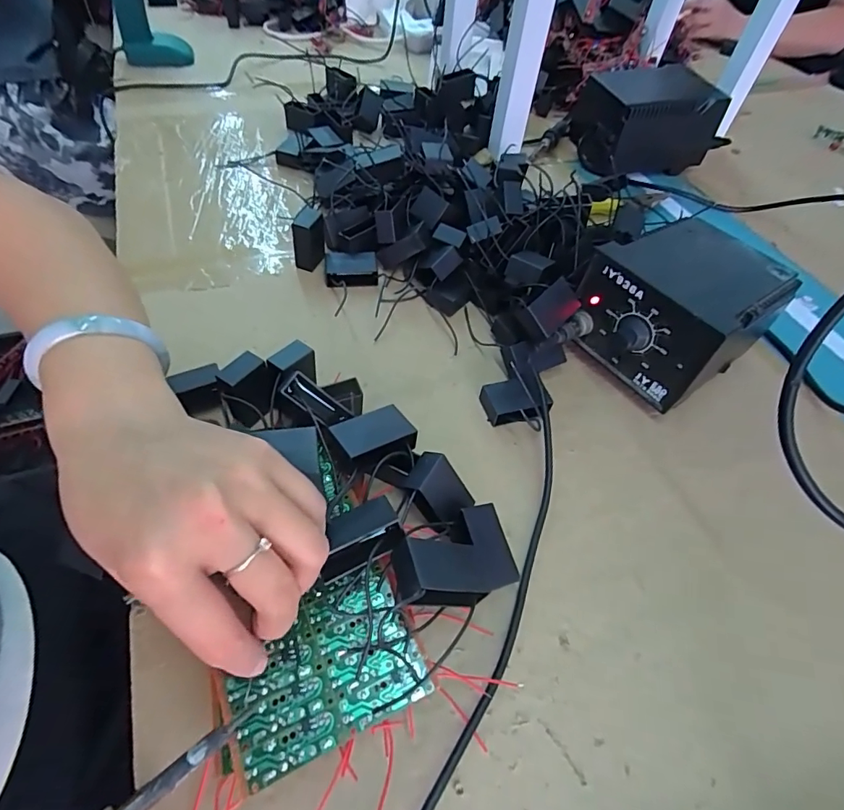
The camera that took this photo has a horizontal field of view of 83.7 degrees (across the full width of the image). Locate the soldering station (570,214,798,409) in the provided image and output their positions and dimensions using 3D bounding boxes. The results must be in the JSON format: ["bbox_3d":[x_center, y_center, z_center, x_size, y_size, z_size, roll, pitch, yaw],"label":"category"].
[{"bbox_3d":[0.208,-0.079,0.385,0.134,0.100,0.118,-34,63,-27],"label":"soldering station"}]

